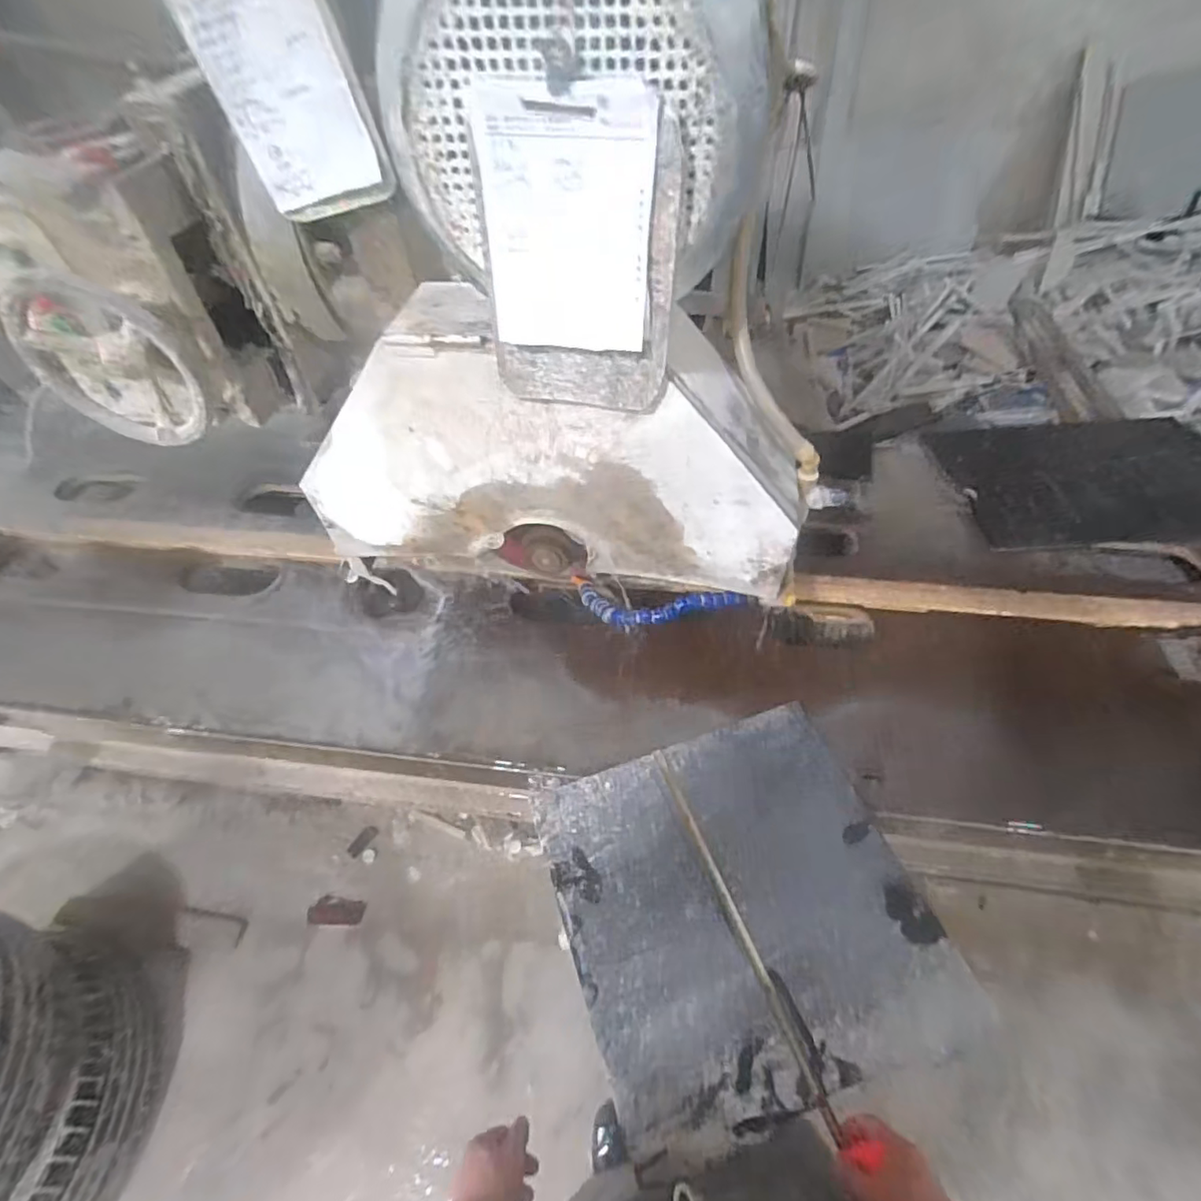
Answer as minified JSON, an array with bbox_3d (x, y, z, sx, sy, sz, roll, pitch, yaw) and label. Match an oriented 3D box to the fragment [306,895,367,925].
[{"bbox_3d":[-0.634,0.745,1.361,0.124,0.027,0.062,-2,52,1],"label":"fragment"}]

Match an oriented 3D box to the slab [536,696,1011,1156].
[{"bbox_3d":[0.170,0.361,0.693,0.410,0.019,0.401,-15,52,-9],"label":"slab"}]

